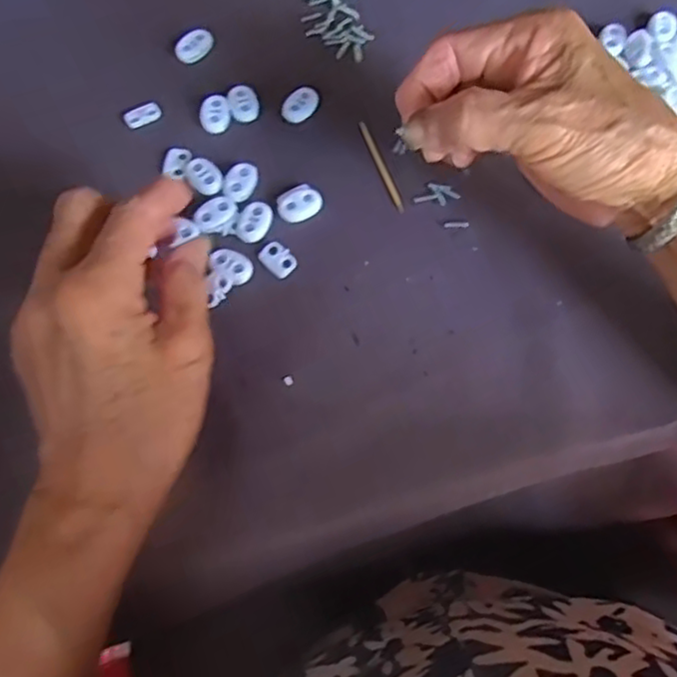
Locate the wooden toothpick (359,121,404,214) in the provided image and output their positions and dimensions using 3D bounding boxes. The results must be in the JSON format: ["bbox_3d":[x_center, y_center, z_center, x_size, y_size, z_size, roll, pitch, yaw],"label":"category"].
[{"bbox_3d":[0.023,-0.093,0.365,0.005,0.004,0.060,-18,68,-8],"label":"wooden toothpick"}]

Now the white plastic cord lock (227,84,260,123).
[{"bbox_3d":[-0.053,-0.129,0.373,0.016,0.004,0.023,-22,69,-9],"label":"white plastic cord lock"}]

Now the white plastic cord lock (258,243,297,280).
[{"bbox_3d":[-0.030,-0.040,0.338,0.014,0.004,0.018,-40,73,-16],"label":"white plastic cord lock"}]

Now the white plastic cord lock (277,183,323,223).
[{"bbox_3d":[-0.020,-0.069,0.351,0.023,0.005,0.018,-23,69,-10],"label":"white plastic cord lock"}]

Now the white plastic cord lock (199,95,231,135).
[{"bbox_3d":[-0.067,-0.122,0.371,0.016,0.004,0.022,-14,68,-6],"label":"white plastic cord lock"}]

